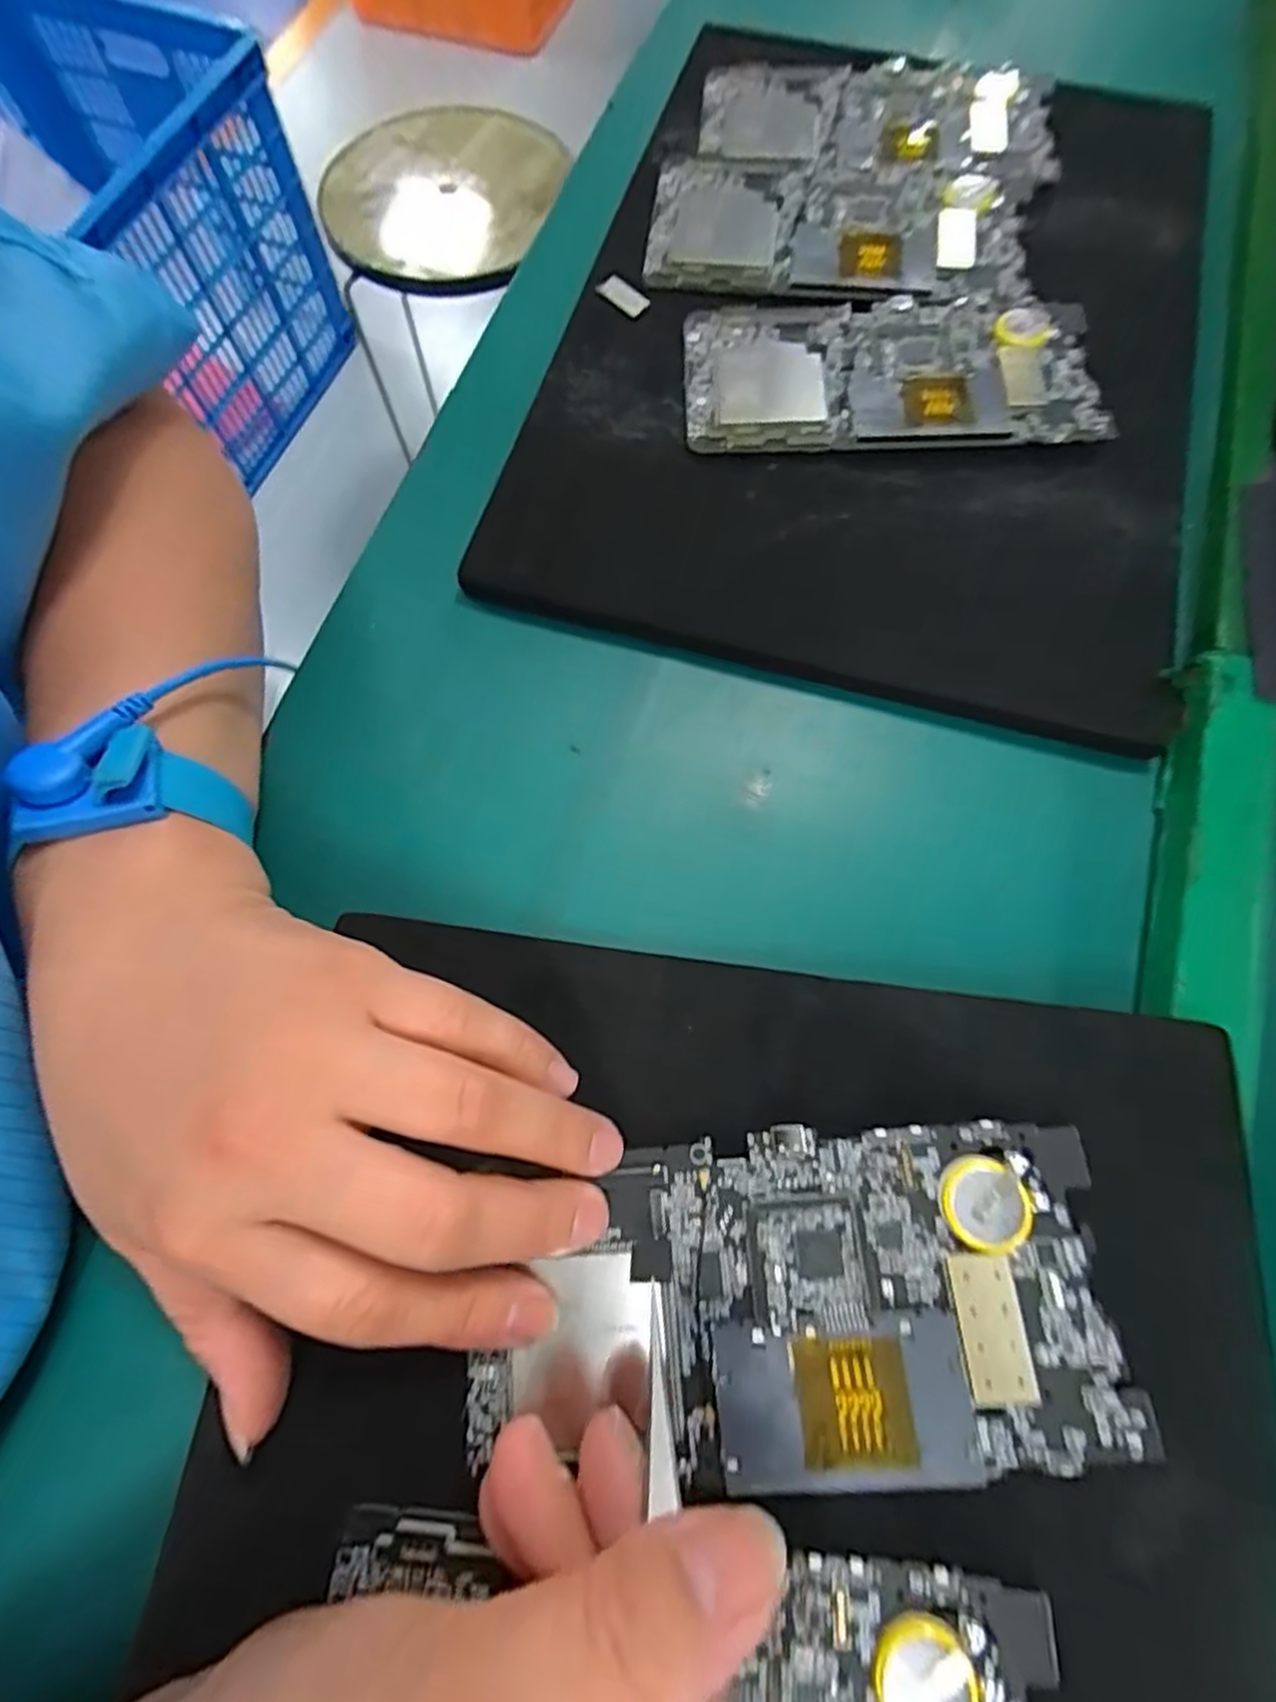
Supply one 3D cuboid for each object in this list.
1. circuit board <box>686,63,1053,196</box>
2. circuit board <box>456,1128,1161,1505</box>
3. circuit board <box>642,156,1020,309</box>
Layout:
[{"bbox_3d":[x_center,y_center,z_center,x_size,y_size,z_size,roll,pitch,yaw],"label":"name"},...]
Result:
[{"bbox_3d":[0.104,-0.329,0.324,0.156,0.012,0.084,12,71,9],"label":"circuit board"},{"bbox_3d":[0.035,0.109,0.172,0.150,0.012,0.073,-6,68,5],"label":"circuit board"},{"bbox_3d":[0.080,-0.261,0.302,0.151,0.015,0.072,11,72,4],"label":"circuit board"}]

